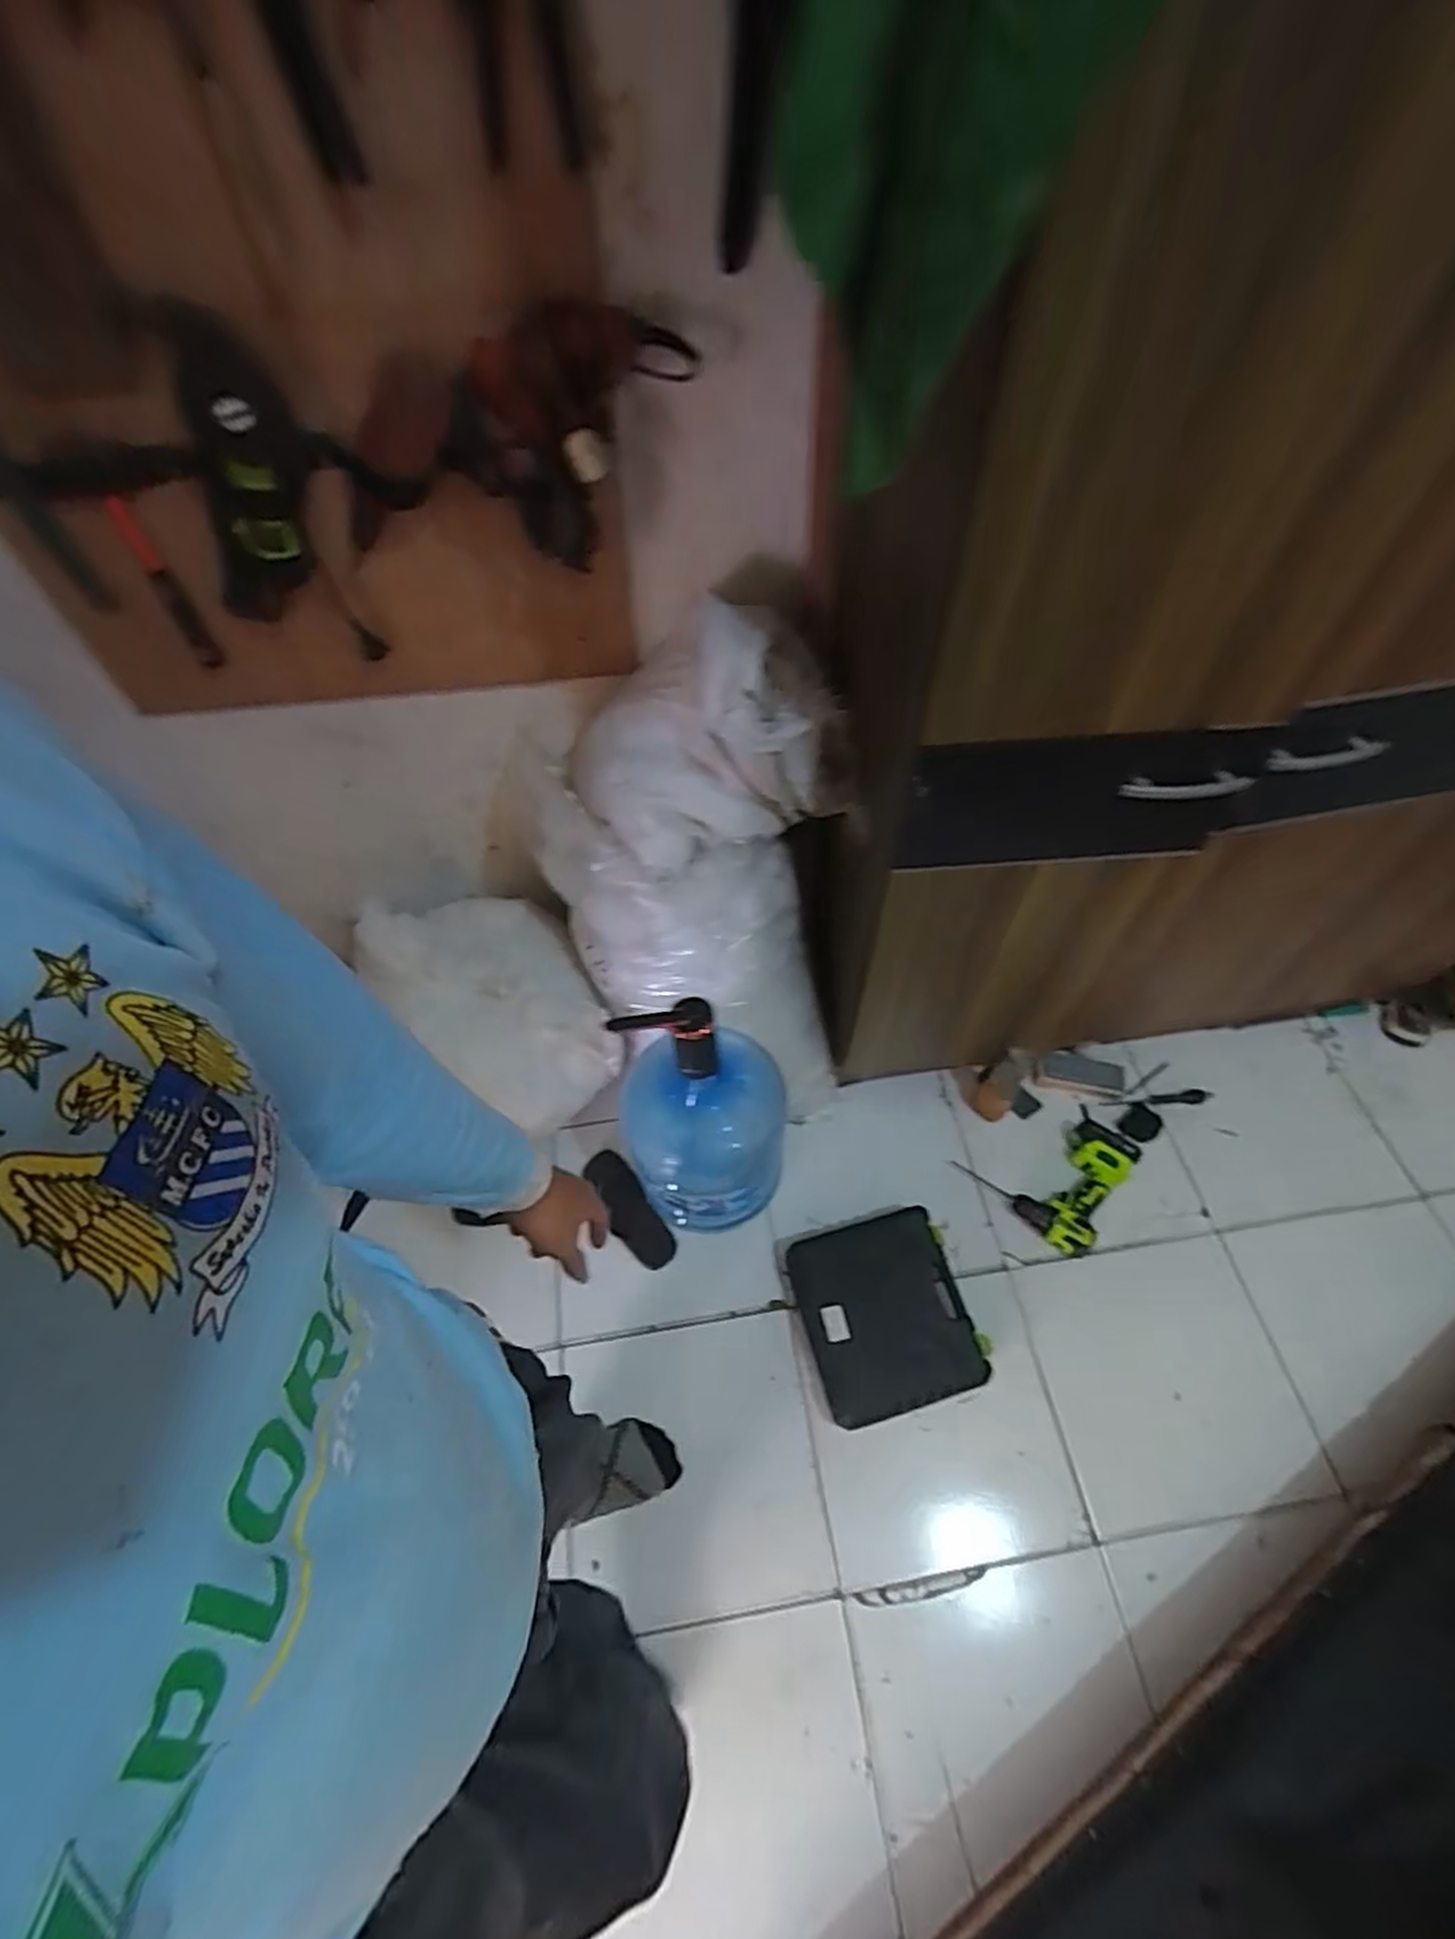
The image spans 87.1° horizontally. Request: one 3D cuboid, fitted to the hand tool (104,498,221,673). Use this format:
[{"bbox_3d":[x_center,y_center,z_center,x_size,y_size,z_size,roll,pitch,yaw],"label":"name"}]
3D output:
[{"bbox_3d":[-0.653,-0.440,0.891,0.024,0.194,0.029,-37,63,-21],"label":"hand tool"}]

